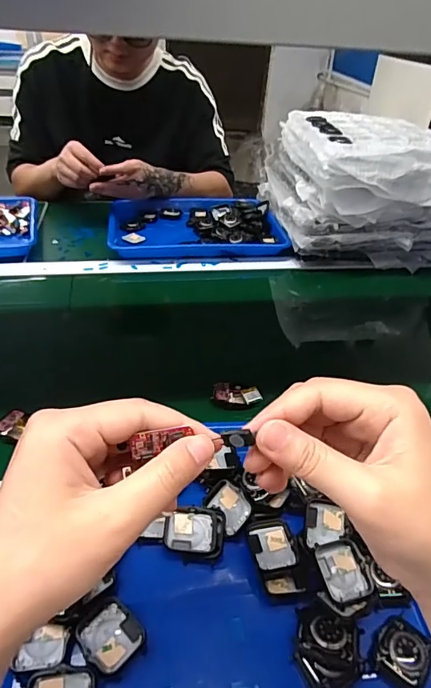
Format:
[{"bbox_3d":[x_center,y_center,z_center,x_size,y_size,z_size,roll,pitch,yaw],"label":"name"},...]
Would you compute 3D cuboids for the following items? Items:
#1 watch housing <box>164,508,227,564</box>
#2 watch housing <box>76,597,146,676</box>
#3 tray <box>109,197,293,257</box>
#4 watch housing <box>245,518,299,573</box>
[{"bbox_3d":[-0.016,0.154,0.366,0.049,0.007,0.040,3,54,-5],"label":"watch housing"},{"bbox_3d":[-0.072,0.200,0.312,0.039,0.011,0.037,30,44,29],"label":"watch housing"},{"bbox_3d":[-0.041,-0.233,0.871,0.311,0.035,0.222,-1,38,-8],"label":"tray"},{"bbox_3d":[0.045,0.163,0.363,0.034,0.011,0.040,-4,38,-11],"label":"watch housing"}]

